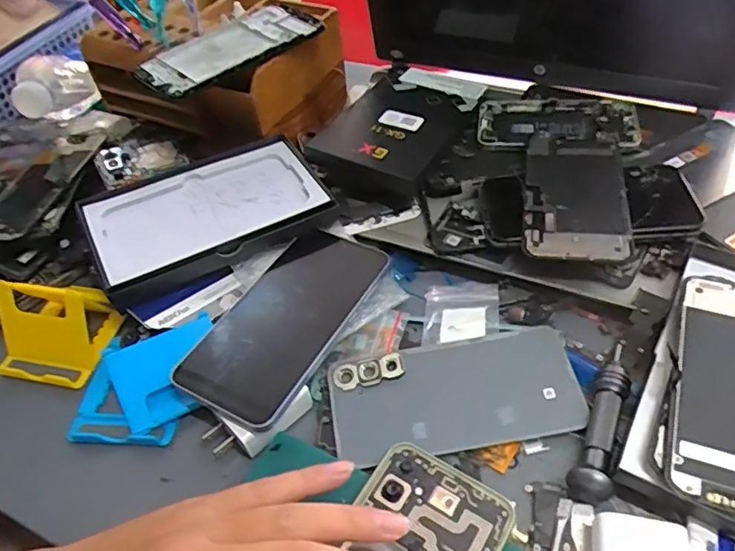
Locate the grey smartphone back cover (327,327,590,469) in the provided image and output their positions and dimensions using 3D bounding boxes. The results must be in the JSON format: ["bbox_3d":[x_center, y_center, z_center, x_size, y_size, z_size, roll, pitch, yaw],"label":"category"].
[{"bbox_3d":[0.054,0.071,0.358,0.151,0.007,0.069,-10,48,-2],"label":"grey smartphone back cover"}]

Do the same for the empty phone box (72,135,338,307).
[{"bbox_3d":[-0.126,-0.048,0.443,0.174,0.027,0.104,-28,51,-17],"label":"empty phone box"}]

